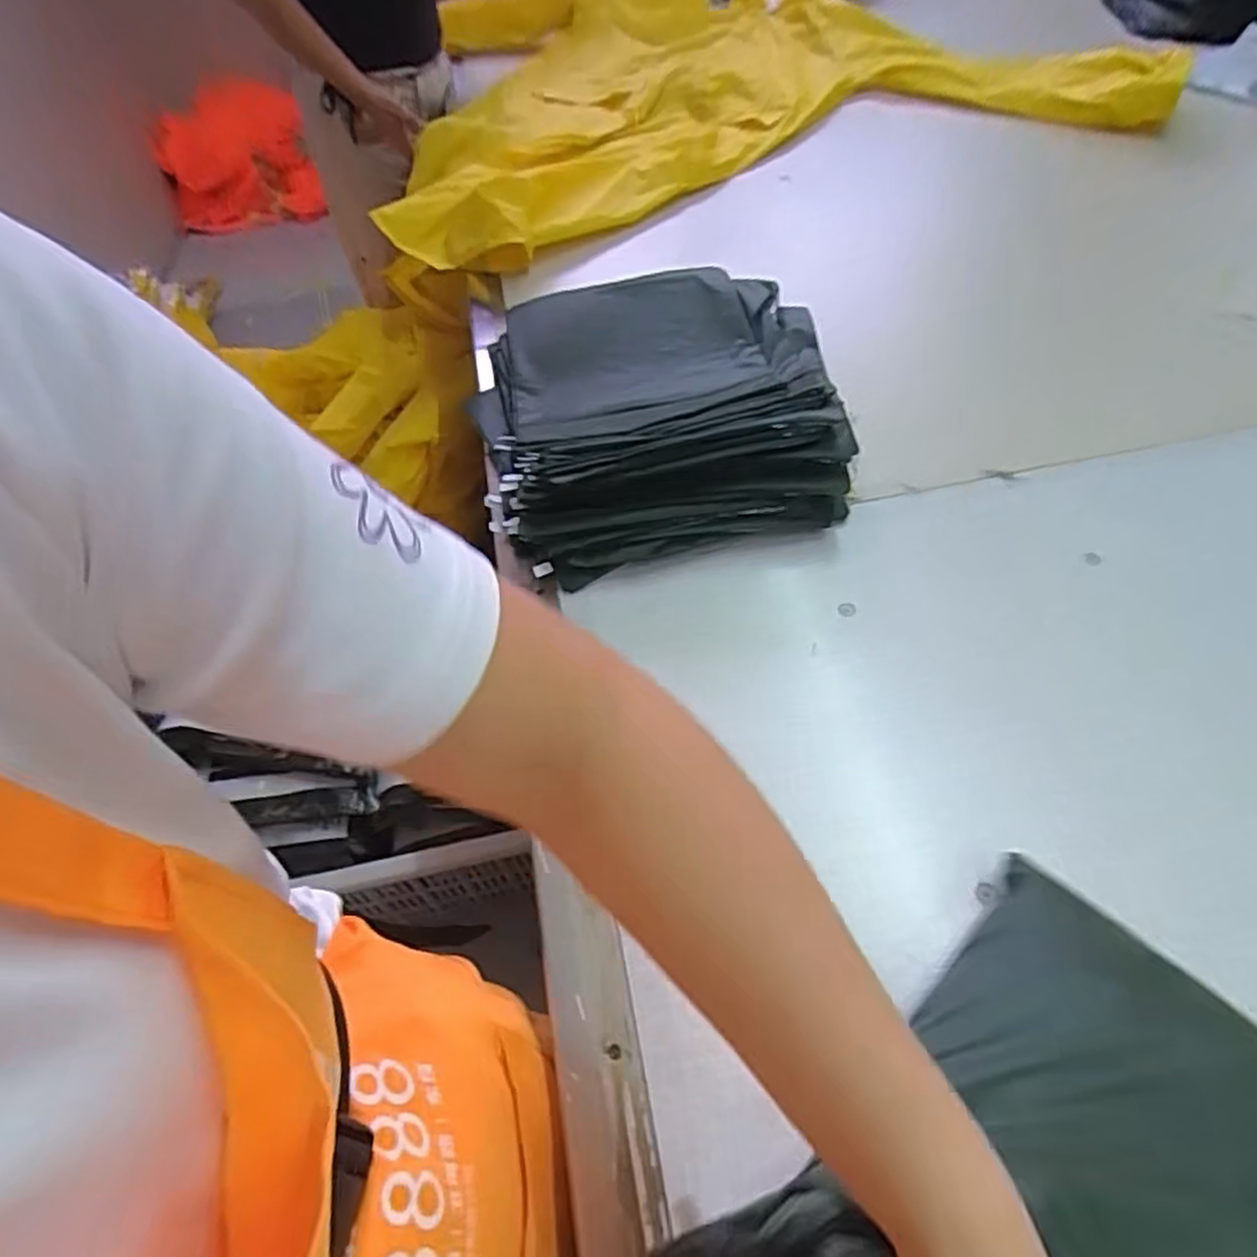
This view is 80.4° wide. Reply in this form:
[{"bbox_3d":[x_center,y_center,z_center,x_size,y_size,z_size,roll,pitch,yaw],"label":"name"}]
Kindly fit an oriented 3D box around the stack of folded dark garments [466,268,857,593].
[{"bbox_3d":[0.028,-0.255,0.772,0.367,0.083,0.430,-8,51,-1],"label":"stack of folded dark garments"}]

